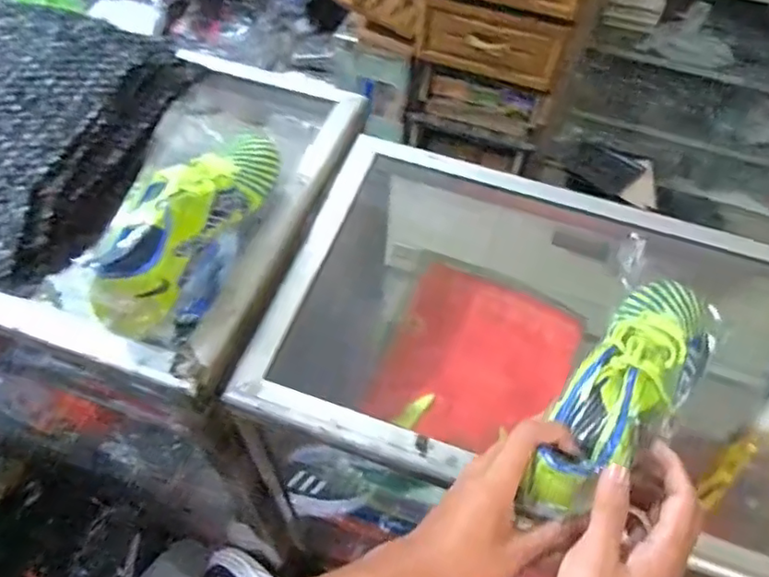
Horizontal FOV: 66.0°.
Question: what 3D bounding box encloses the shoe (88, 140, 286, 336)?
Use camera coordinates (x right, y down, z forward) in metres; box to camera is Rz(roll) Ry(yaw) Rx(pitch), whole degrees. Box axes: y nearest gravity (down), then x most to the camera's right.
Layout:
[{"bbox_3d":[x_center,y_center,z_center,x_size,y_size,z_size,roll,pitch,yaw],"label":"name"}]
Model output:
[{"bbox_3d":[-0.176,-0.067,0.554,0.080,0.082,0.248,16,56,8],"label":"shoe"}]

